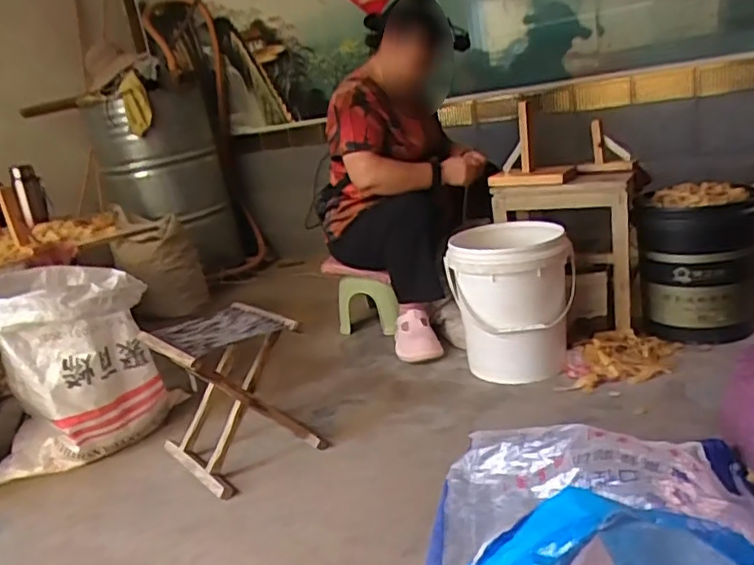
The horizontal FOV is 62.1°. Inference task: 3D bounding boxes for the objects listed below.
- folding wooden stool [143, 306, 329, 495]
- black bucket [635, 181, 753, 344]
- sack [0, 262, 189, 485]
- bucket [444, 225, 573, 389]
[{"bbox_3d":[-0.319,0.237,1.375,0.255,0.295,0.291,-20,20,-36],"label":"folding wooden stool"},{"bbox_3d":[0.828,-0.054,1.628,0.274,0.364,0.244,-2,17,24],"label":"black bucket"},{"bbox_3d":[-0.730,0.193,1.514,0.372,0.430,0.268,-9,16,-4],"label":"sack"},{"bbox_3d":[0.352,0.040,1.614,0.288,0.346,0.307,-3,17,15],"label":"bucket"}]

